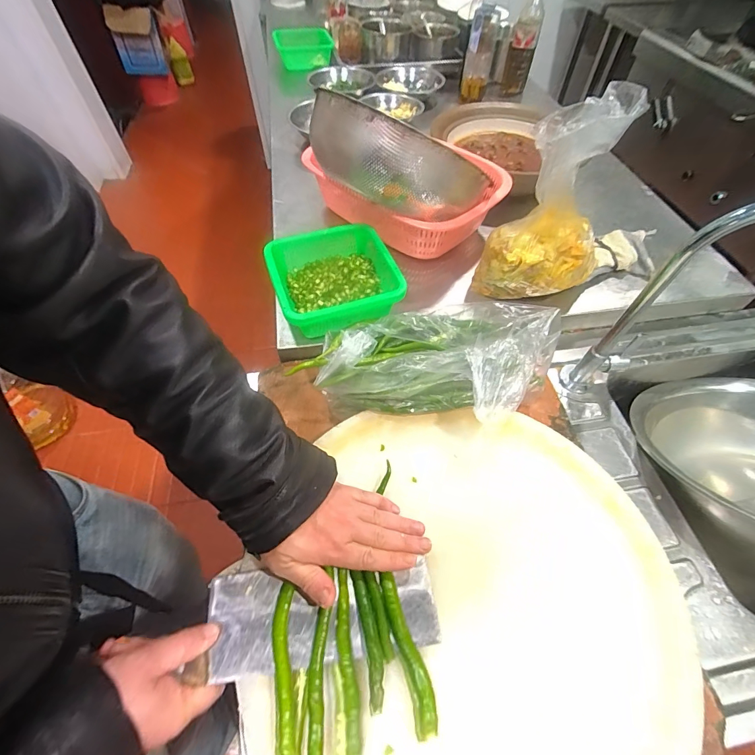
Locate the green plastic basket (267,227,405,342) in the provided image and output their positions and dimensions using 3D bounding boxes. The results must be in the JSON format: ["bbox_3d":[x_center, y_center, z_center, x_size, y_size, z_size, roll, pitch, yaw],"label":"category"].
[{"bbox_3d":[-0.063,-0.143,0.576,0.175,0.061,0.178,-17,57,-13],"label":"green plastic basket"}]

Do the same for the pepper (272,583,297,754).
[{"bbox_3d":[-0.077,0.239,0.320,0.017,0.012,0.118,-7,55,-6],"label":"pepper"}]

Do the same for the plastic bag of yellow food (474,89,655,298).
[{"bbox_3d":[0.241,-0.224,0.537,0.157,0.281,0.115,-21,58,-15],"label":"plastic bag of yellow food"}]

